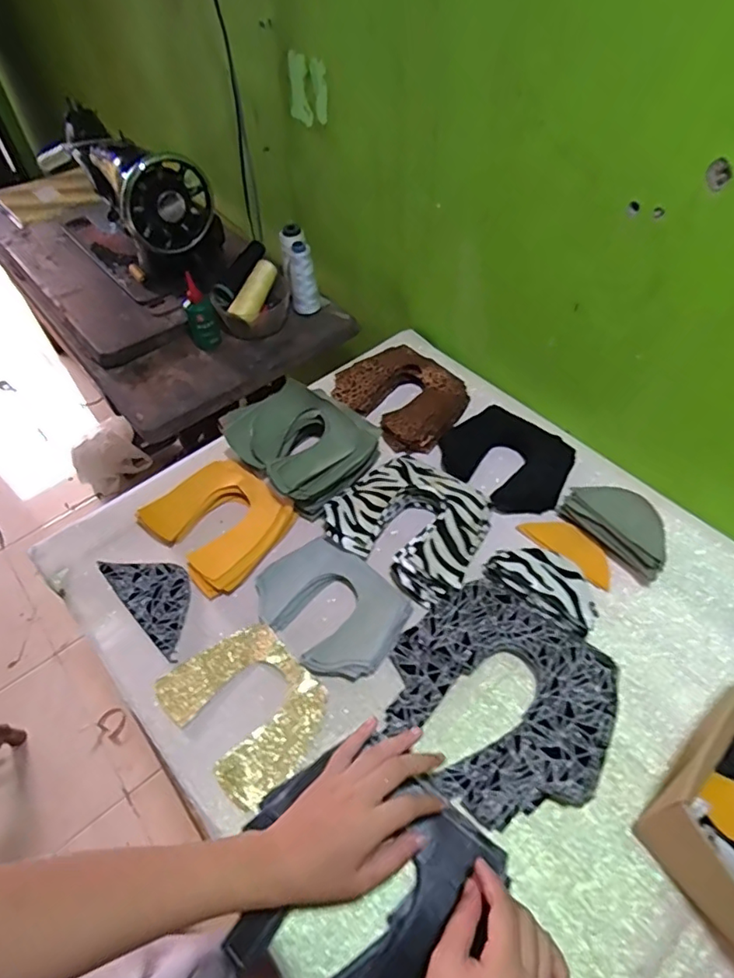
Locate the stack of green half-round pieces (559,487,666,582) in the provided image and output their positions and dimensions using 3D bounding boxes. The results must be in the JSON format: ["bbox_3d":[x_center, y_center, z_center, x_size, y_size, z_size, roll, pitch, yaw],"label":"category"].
[{"bbox_3d":[0.282,0.038,0.624,0.067,0.039,0.126,-31,57,-20],"label":"stack of green half-round pieces"}]

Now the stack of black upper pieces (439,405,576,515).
[{"bbox_3d":[0.169,-0.042,0.701,0.161,0.035,0.117,32,60,25],"label":"stack of black upper pieces"}]

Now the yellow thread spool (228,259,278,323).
[{"bbox_3d":[-0.179,-0.312,0.889,0.034,0.035,0.113,21,76,19],"label":"yellow thread spool"}]

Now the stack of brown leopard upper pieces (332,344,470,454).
[{"bbox_3d":[0.047,-0.131,0.781,0.169,0.042,0.141,33,60,25],"label":"stack of brown leopard upper pieces"}]

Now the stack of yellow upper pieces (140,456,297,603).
[{"bbox_3d":[-0.173,0.036,0.662,0.153,0.018,0.135,37,62,27],"label":"stack of yellow upper pieces"}]

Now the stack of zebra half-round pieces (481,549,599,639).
[{"bbox_3d":[0.190,0.102,0.589,0.067,0.038,0.116,-34,58,-22],"label":"stack of zebra half-round pieces"}]

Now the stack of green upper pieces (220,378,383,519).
[{"bbox_3d":[-0.075,-0.055,0.709,0.150,0.078,0.171,-36,59,-23],"label":"stack of green upper pieces"}]

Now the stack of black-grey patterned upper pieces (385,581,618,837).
[{"bbox_3d":[0.124,0.195,0.526,0.199,0.033,0.184,36,62,27],"label":"stack of black-grey patterned upper pieces"}]

